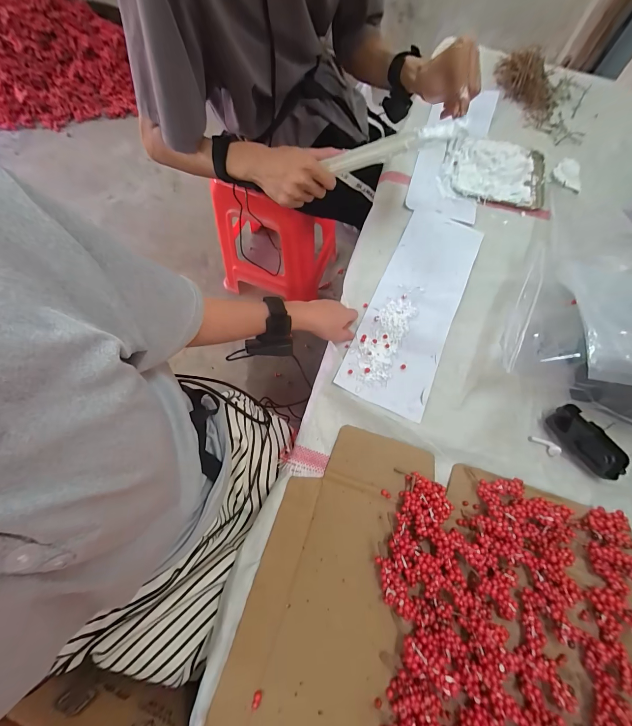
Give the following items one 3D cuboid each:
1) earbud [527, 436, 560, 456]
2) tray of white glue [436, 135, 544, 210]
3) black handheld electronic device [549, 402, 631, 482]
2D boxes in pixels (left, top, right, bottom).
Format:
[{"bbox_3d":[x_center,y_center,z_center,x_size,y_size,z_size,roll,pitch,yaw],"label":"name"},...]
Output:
[{"bbox_3d":[0.342,0.123,0.442,0.043,0.009,0.017,29,70,22],"label":"earbud"},{"bbox_3d":[0.387,-0.414,0.628,0.225,0.031,0.162,8,69,1],"label":"tray of white glue"},{"bbox_3d":[0.400,0.114,0.437,0.050,0.023,0.106,-31,73,-13],"label":"black handheld electronic device"}]

